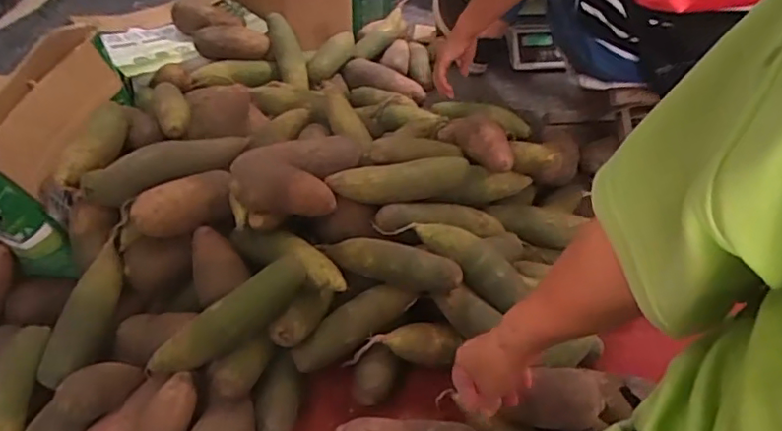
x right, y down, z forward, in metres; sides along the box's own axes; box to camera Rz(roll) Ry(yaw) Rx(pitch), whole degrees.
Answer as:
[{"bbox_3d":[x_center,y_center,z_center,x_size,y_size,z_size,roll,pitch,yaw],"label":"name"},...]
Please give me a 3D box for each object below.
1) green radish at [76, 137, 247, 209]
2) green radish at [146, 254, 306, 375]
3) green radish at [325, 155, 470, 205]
[{"bbox_3d":[-0.314,-0.080,0.793,0.233,0.055,0.056,-21,48,-23],"label":"green radish"},{"bbox_3d":[-0.198,0.126,0.671,0.222,0.052,0.054,-36,51,-6],"label":"green radish"},{"bbox_3d":[0.014,-0.052,0.790,0.212,0.045,0.061,-14,45,-16],"label":"green radish"}]

